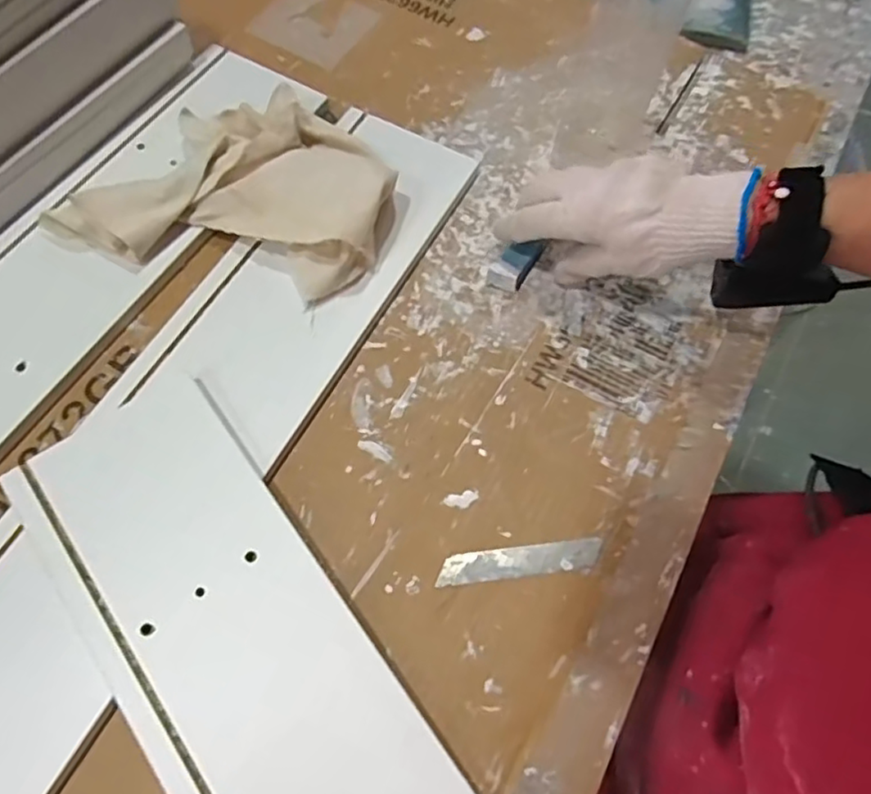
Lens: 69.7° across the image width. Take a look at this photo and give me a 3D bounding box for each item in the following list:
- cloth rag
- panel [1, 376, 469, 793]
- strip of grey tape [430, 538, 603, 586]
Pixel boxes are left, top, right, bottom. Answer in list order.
[{"bbox_3d":[-0.145,-0.156,0.461,0.230,0.053,0.150,13,66,4],"label":"cloth rag"},{"bbox_3d":[-0.038,0.221,0.305,0.122,0.009,0.533,-35,74,-16],"label":"panel"},{"bbox_3d":[0.052,0.099,0.379,0.099,0.004,0.018,-5,66,-4],"label":"strip of grey tape"}]

